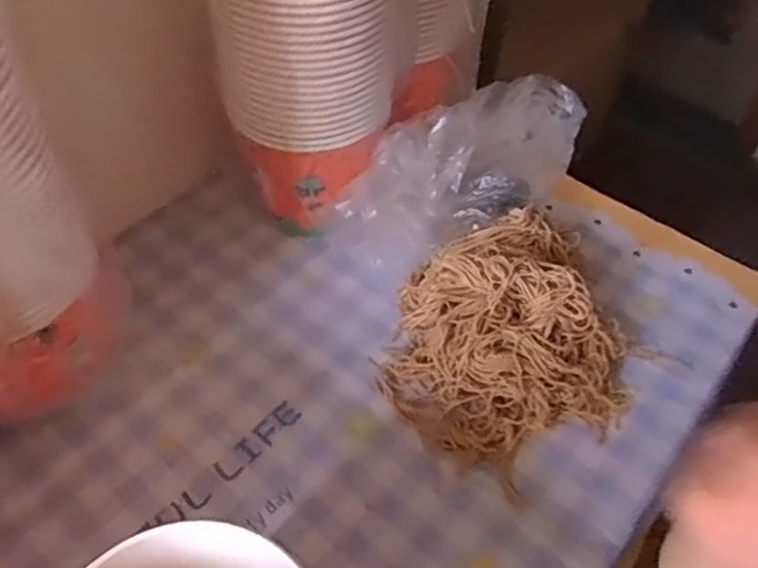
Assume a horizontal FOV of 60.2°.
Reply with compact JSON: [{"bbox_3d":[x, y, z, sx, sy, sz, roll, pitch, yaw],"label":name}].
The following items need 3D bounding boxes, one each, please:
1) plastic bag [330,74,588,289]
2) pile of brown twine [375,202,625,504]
[{"bbox_3d":[0.094,-0.121,0.692,0.337,0.121,0.117,-34,61,-27],"label":"plastic bag"},{"bbox_3d":[0.125,0.039,0.596,0.243,0.078,0.214,-29,58,-24],"label":"pile of brown twine"}]

